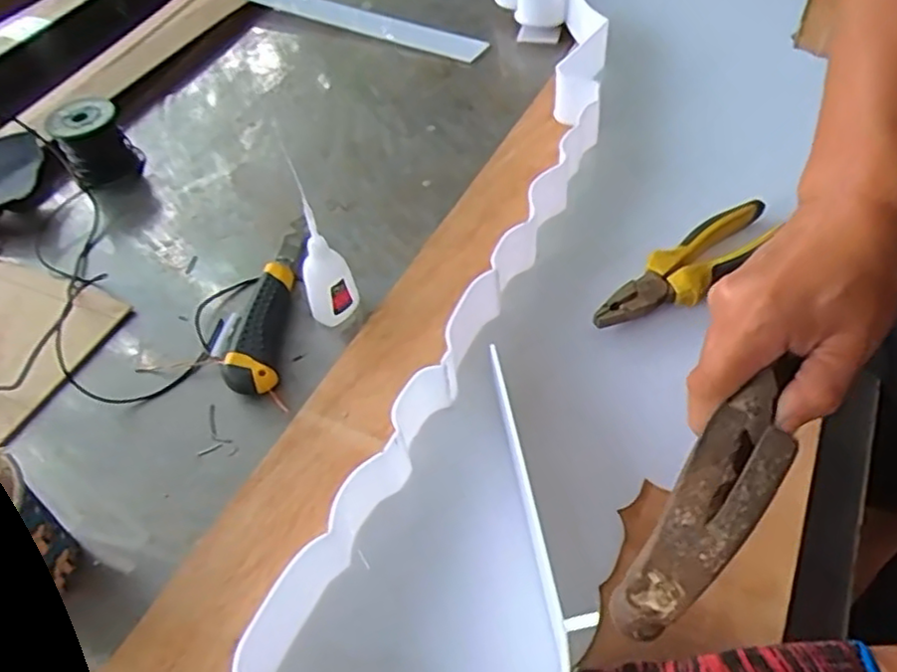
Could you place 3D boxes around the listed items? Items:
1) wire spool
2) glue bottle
[{"bbox_3d":[-0.370,-0.204,0.704,0.071,0.068,0.067,-34,54,-22],"label":"wire spool"},{"bbox_3d":[-0.100,-0.068,0.522,0.040,0.131,0.032,-14,49,-7],"label":"glue bottle"}]

